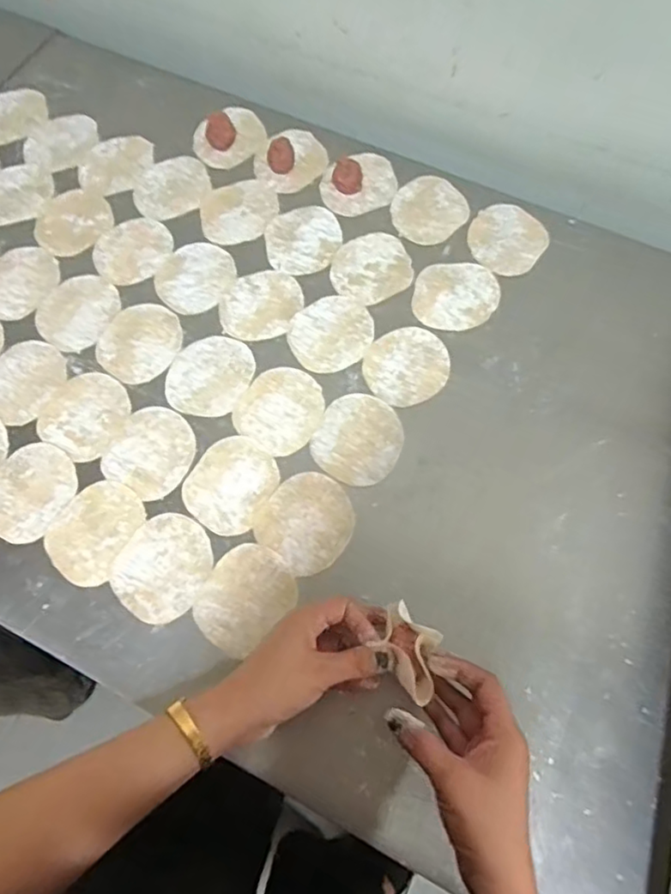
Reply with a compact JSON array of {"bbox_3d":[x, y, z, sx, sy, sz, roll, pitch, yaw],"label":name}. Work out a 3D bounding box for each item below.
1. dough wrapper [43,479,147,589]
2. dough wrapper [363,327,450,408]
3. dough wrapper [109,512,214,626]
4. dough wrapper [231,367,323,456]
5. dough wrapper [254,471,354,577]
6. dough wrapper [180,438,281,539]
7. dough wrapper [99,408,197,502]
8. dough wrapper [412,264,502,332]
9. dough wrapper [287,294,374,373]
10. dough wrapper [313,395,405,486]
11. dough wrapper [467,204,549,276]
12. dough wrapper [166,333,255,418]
[{"bbox_3d":[-0.206,0.071,0.531,0.067,0.004,0.087,25,70,11],"label":"dough wrapper"},{"bbox_3d":[0.068,-0.077,0.587,0.076,0.004,0.084,30,70,14],"label":"dough wrapper"},{"bbox_3d":[-0.143,0.100,0.519,0.074,0.004,0.086,28,70,9],"label":"dough wrapper"},{"bbox_3d":[-0.050,-0.035,0.574,0.075,0.005,0.081,0,67,1],"label":"dough wrapper"},{"bbox_3d":[-0.023,0.064,0.533,0.076,0.004,0.079,-1,66,2],"label":"dough wrapper"},{"bbox_3d":[-0.091,0.032,0.545,0.073,0.004,0.084,26,69,13],"label":"dough wrapper"},{"bbox_3d":[-0.165,0.004,0.559,0.073,0.004,0.080,27,69,8],"label":"dough wrapper"},{"bbox_3d":[0.120,-0.150,0.613,0.085,0.004,0.074,-4,66,0],"label":"dough wrapper"},{"bbox_3d":[-0.005,-0.112,0.603,0.082,0.004,0.078,-1,66,2],"label":"dough wrapper"},{"bbox_3d":[0.021,-0.009,0.559,0.075,0.004,0.084,24,69,12],"label":"dough wrapper"},{"bbox_3d":[0.177,-0.215,0.642,0.078,0.004,0.085,-1,66,2],"label":"dough wrapper"},{"bbox_3d":[-0.118,-0.068,0.588,0.073,0.006,0.085,18,68,10],"label":"dough wrapper"}]

